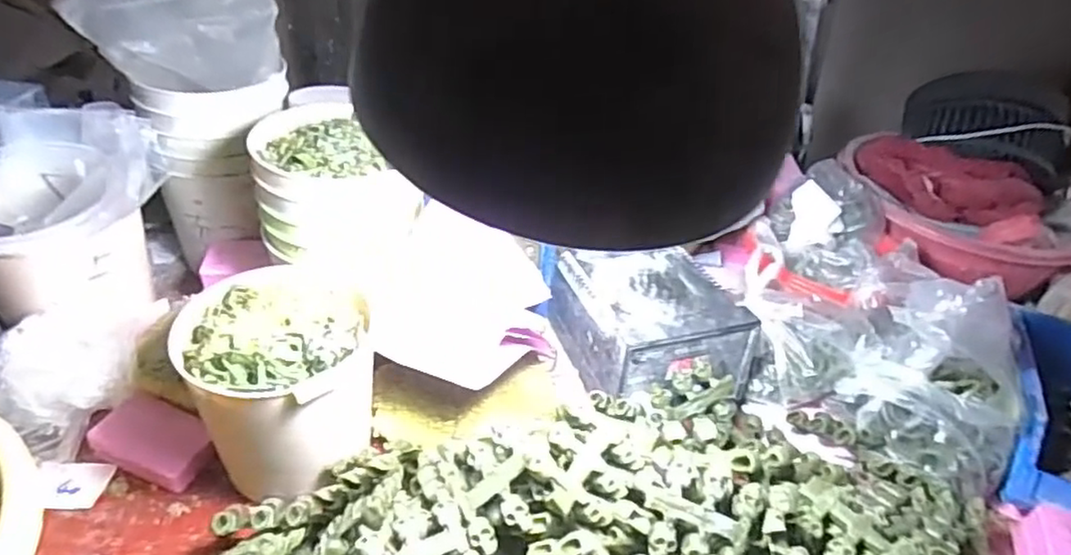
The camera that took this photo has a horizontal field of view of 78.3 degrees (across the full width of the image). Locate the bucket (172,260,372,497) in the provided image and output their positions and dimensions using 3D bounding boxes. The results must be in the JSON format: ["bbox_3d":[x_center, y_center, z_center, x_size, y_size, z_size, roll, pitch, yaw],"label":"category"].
[{"bbox_3d":[-0.164,0.068,0.425,0.112,0.108,0.118,4,38,-3],"label":"bucket"}]

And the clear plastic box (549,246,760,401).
[{"bbox_3d":[0.089,0.033,0.540,0.122,0.075,0.139,-10,41,-19],"label":"clear plastic box"}]

